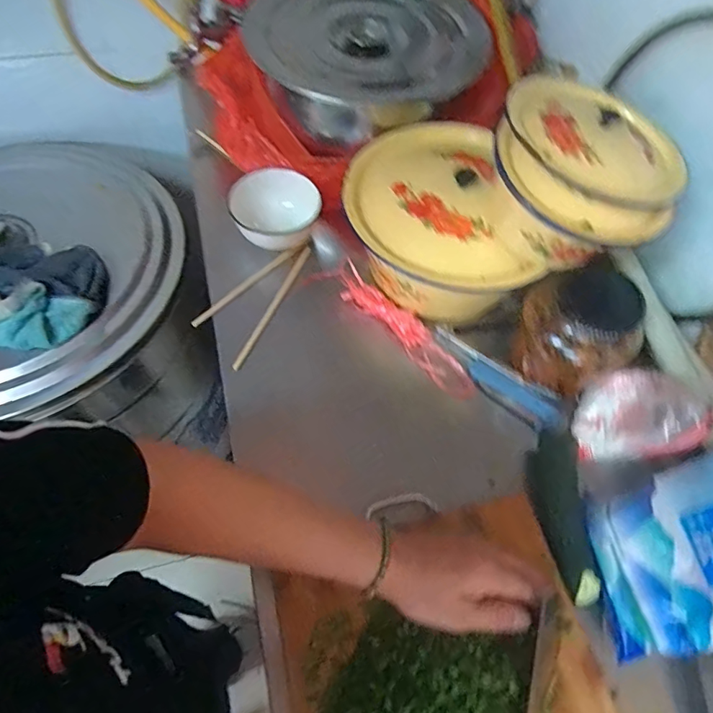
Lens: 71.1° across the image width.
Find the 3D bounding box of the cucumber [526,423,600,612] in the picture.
[{"bbox_3d":[0.204,0.151,0.503,0.046,0.040,0.173,5,60,-1],"label":"cucumber"}]

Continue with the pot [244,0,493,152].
[{"bbox_3d":[0.012,-0.404,0.669,0.272,0.114,0.242,27,62,11],"label":"pot"}]

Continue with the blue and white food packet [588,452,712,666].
[{"bbox_3d":[0.293,0.164,0.424,0.031,0.182,0.144,23,47,-39],"label":"blue and white food packet"}]

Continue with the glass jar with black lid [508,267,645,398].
[{"bbox_3d":[0.227,-0.027,0.534,0.106,0.127,0.102,2,60,-3],"label":"glass jar with black lid"}]

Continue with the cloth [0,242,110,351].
[{"bbox_3d":[-0.439,-0.081,0.646,0.215,0.066,0.159,1,60,-3],"label":"cloth"}]

